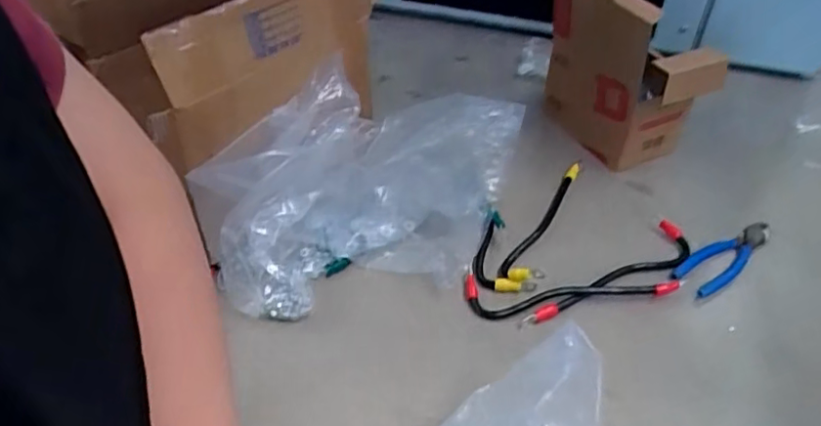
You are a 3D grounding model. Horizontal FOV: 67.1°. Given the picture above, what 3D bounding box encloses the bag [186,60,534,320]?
[{"bbox_3d":[-0.040,-0.025,0.703,0.340,0.168,0.171,-8,44,-9],"label":"bag"}]

